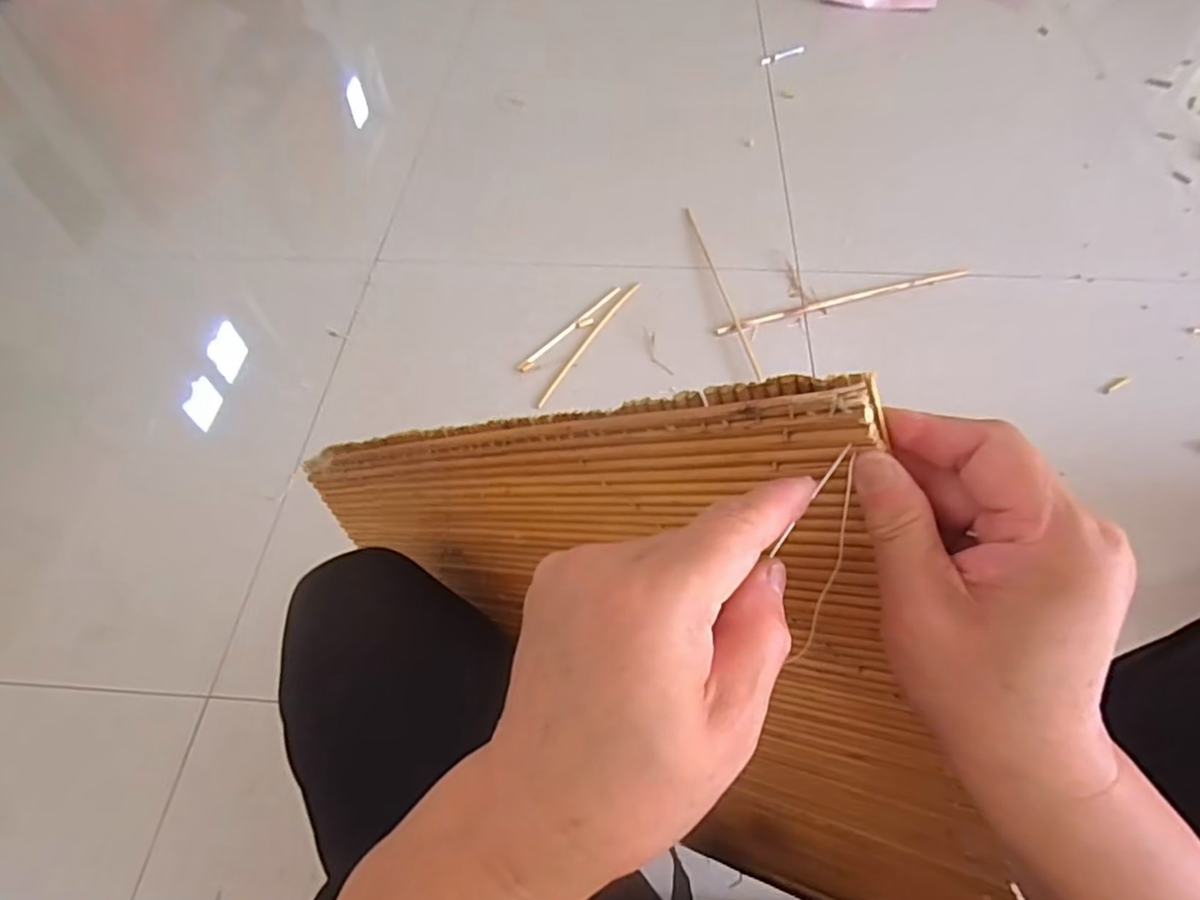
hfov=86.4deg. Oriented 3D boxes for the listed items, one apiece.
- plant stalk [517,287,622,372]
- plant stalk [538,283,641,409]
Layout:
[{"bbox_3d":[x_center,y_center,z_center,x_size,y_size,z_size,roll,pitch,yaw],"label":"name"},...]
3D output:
[{"bbox_3d":[-0.046,-0.207,1.093,0.024,0.011,0.247,38,67,21],"label":"plant stalk"},{"bbox_3d":[-0.019,-0.185,1.081,0.021,0.008,0.311,28,64,16],"label":"plant stalk"}]

